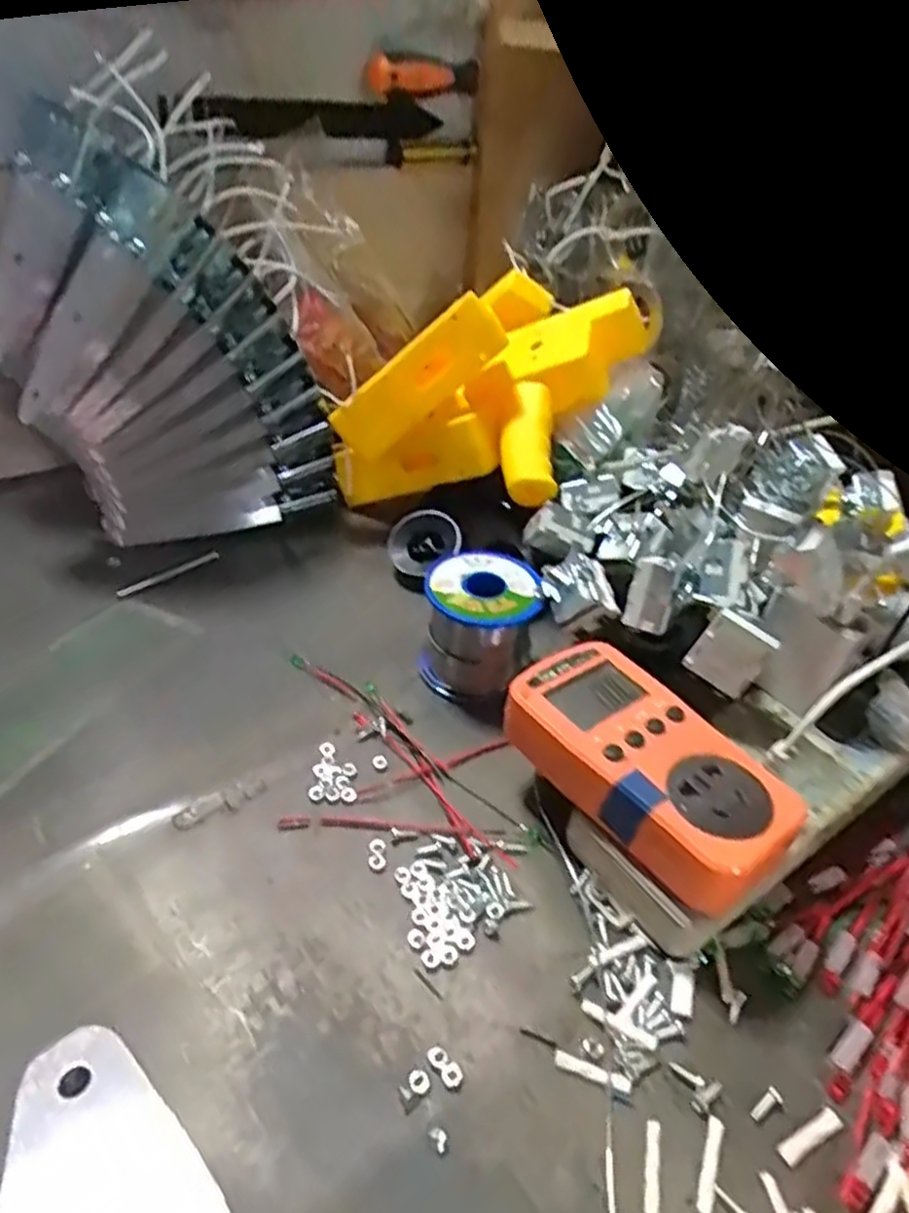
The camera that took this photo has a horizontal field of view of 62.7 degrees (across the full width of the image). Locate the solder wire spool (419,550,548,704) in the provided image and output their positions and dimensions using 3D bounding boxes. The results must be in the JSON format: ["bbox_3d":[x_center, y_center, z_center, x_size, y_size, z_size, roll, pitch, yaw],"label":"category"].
[{"bbox_3d":[0.015,0.009,0.432,0.062,0.062,0.058,6,39,2],"label":"solder wire spool"}]

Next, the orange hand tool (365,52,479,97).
[{"bbox_3d":[-0.023,-0.412,0.580,0.101,0.024,0.016,-26,48,-32],"label":"orange hand tool"}]

